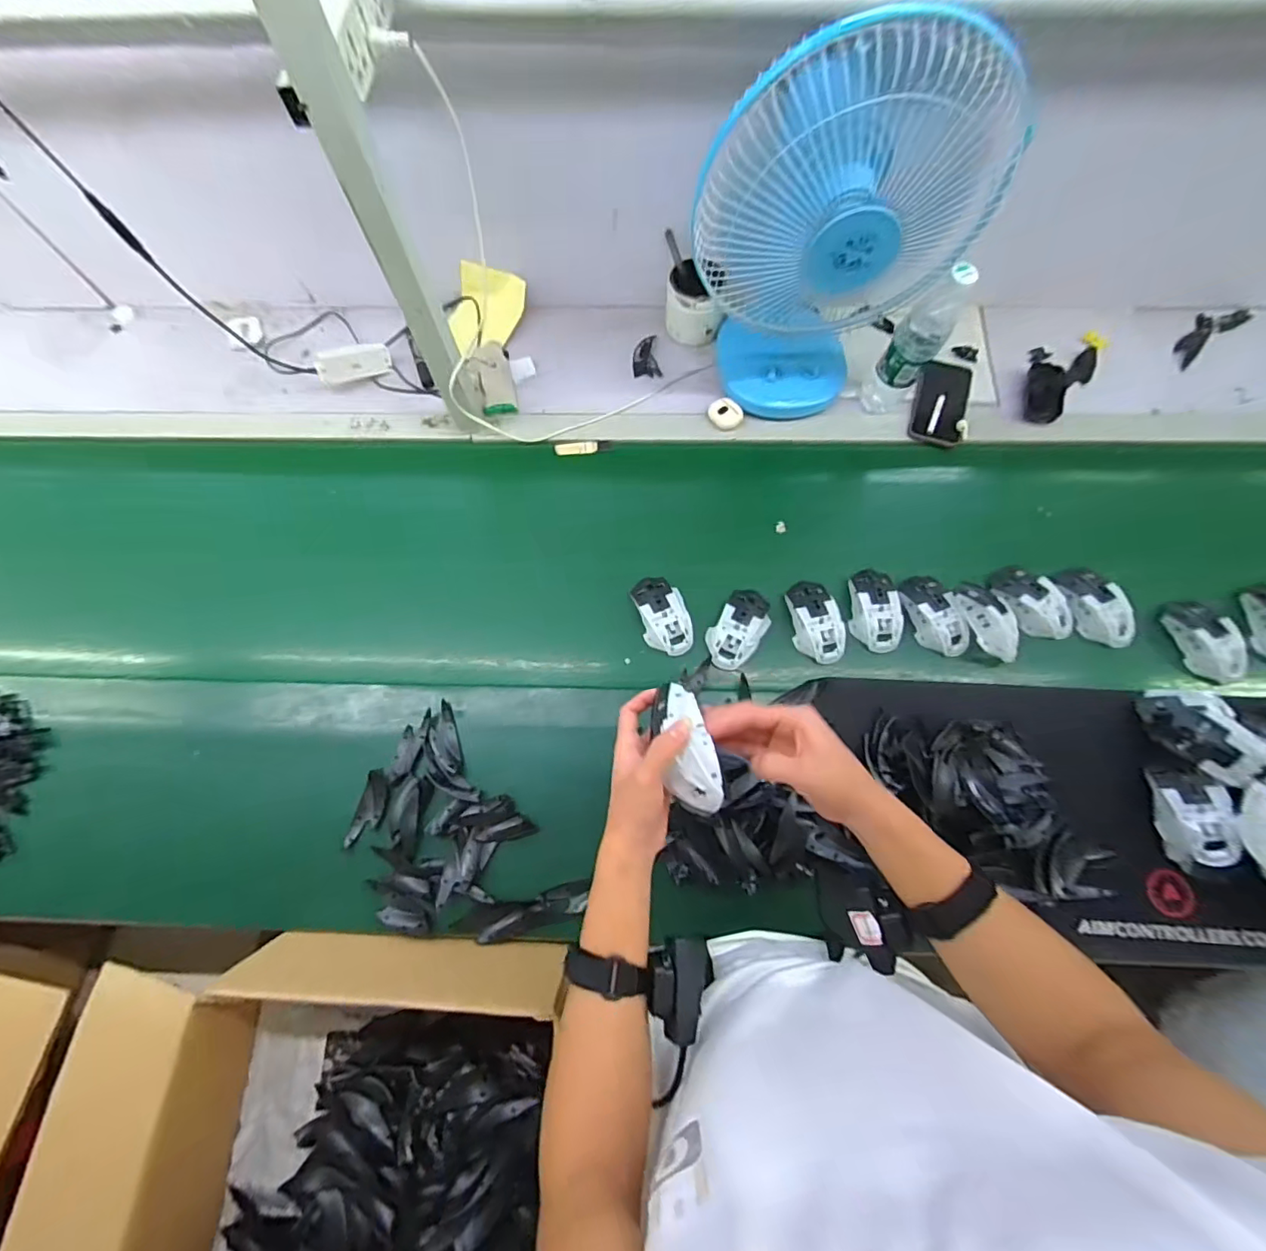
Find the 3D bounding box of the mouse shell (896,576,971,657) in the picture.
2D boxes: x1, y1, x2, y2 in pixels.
[{"bbox_3d":[0.411,-0.015,0.745,0.059,0.044,0.119,-18,70,-4],"label":"mouse shell"}]

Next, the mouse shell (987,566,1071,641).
[{"bbox_3d":[0.554,-0.031,0.755,0.070,0.040,0.122,-30,72,-9],"label":"mouse shell"}]

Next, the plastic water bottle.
[{"bbox_3d":[0.395,-0.394,0.763,0.065,0.242,0.052,26,73,11],"label":"plastic water bottle"}]

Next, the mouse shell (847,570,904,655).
[{"bbox_3d":[0.333,-0.025,0.746,0.066,0.035,0.114,0,70,2],"label":"mouse shell"}]

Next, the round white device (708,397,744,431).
[{"bbox_3d":[0.149,-0.337,0.860,0.054,0.016,0.053,-1,70,2],"label":"round white device"}]

